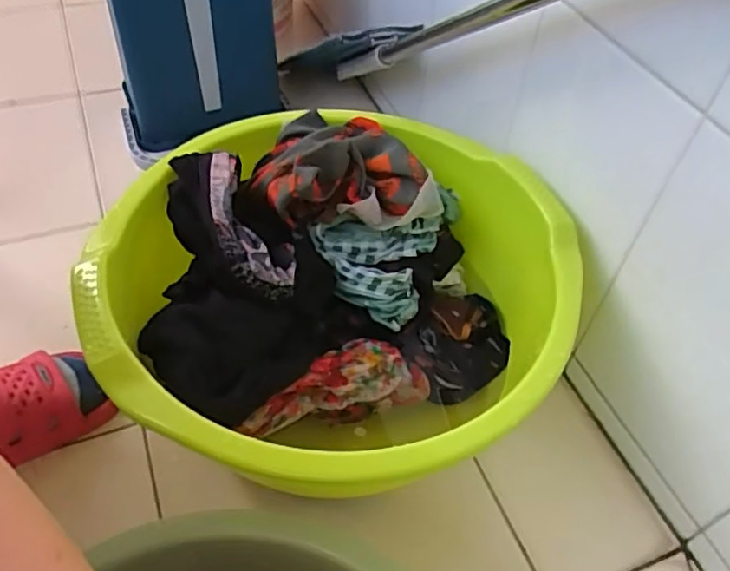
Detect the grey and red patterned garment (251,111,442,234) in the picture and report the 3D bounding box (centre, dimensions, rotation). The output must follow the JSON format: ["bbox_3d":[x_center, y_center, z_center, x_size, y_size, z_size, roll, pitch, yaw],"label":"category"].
[{"bbox_3d":[-0.024,-0.119,0.607,0.171,0.077,0.134,-7,48,-9],"label":"grey and red patterned garment"}]

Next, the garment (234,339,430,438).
[{"bbox_3d":[-0.027,0.091,0.573,0.170,0.049,0.063,-14,49,-16],"label":"garment"}]

